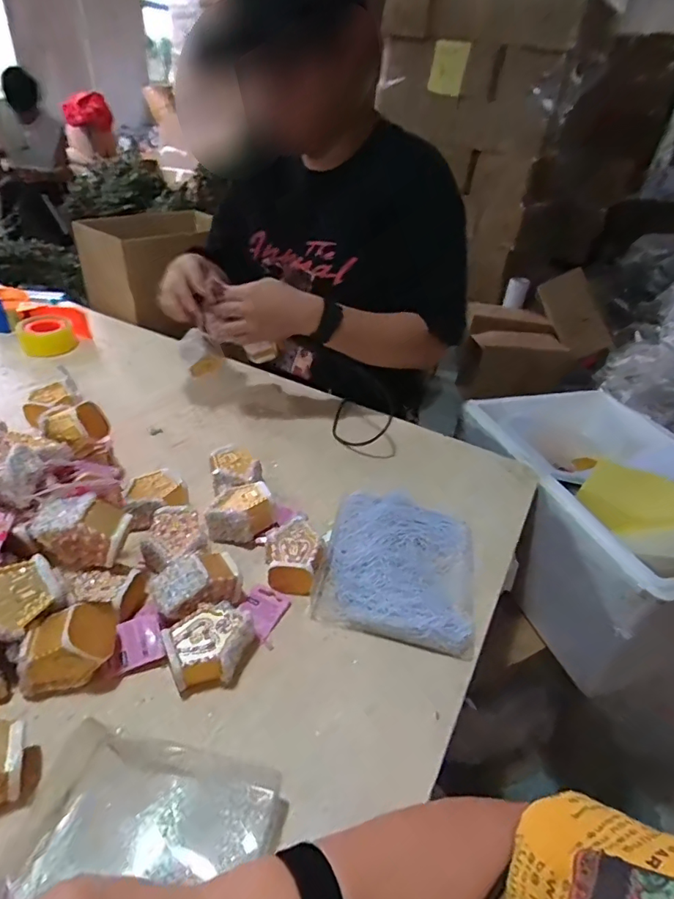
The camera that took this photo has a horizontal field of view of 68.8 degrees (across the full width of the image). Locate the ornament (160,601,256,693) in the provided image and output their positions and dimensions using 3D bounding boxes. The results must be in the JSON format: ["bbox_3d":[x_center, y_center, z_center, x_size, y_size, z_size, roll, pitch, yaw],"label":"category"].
[{"bbox_3d":[-0.120,0.190,0.474,0.081,0.048,0.065,-14,42,-25],"label":"ornament"}]

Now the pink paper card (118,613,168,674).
[{"bbox_3d":[-0.191,0.186,0.480,0.040,0.005,0.044,-15,64,-12],"label":"pink paper card"}]

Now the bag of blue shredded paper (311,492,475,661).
[{"bbox_3d":[0.076,0.138,0.602,0.173,0.028,0.212,11,37,6],"label":"bag of blue shredded paper"}]

